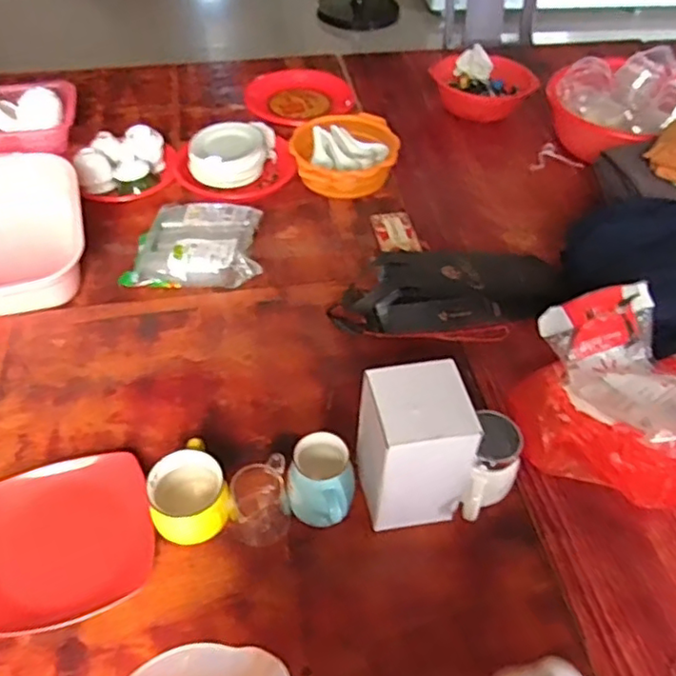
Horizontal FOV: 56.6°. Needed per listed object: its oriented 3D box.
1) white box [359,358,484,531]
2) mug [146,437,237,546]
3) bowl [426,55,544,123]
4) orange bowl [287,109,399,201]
[{"bbox_3d":[0.093,0.138,0.746,0.114,0.199,0.121,-12,50,-10],"label":"white box"},{"bbox_3d":[-0.184,0.195,0.772,0.097,0.080,0.106,0,49,0],"label":"mug"},{"bbox_3d":[0.335,-0.606,1.497,0.183,0.083,0.219,-21,52,-19],"label":"bowl"},{"bbox_3d":[0.010,-0.386,1.313,0.213,0.085,0.209,0,49,0],"label":"orange bowl"}]

